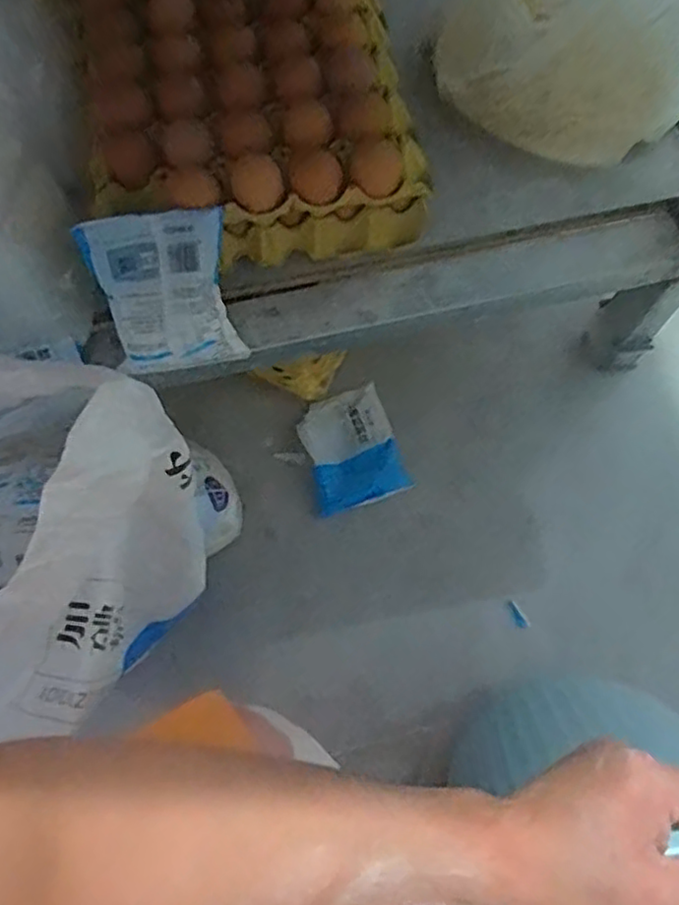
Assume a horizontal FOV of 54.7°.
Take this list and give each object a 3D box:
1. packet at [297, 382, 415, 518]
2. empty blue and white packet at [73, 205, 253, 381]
[{"bbox_3d":[0.012,-0.004,0.791,0.107,0.038,0.141,-18,71,-5],"label":"packet"},{"bbox_3d":[-0.143,-0.129,0.543,0.105,0.133,0.027,-7,31,1],"label":"empty blue and white packet"}]

